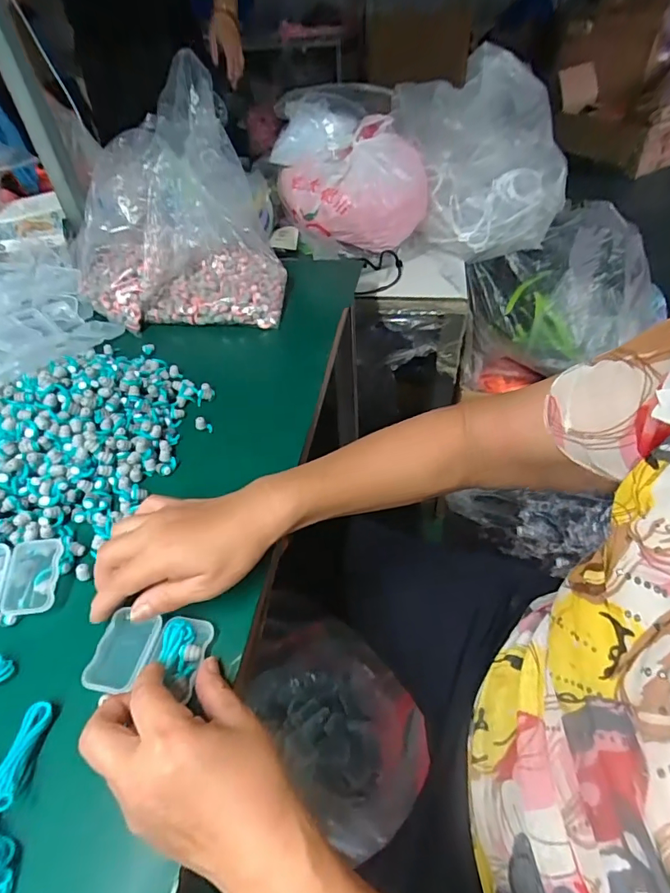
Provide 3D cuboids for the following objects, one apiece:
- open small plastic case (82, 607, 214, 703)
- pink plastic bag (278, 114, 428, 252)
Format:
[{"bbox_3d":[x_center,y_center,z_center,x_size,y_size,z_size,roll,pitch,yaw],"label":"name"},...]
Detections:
[{"bbox_3d":[-0.128,0.145,0.320,0.074,0.017,0.052,4,47,8],"label":"open small plastic case"},{"bbox_3d":[0.035,-0.424,0.756,0.218,0.149,0.120,-22,49,-17],"label":"pink plastic bag"}]

